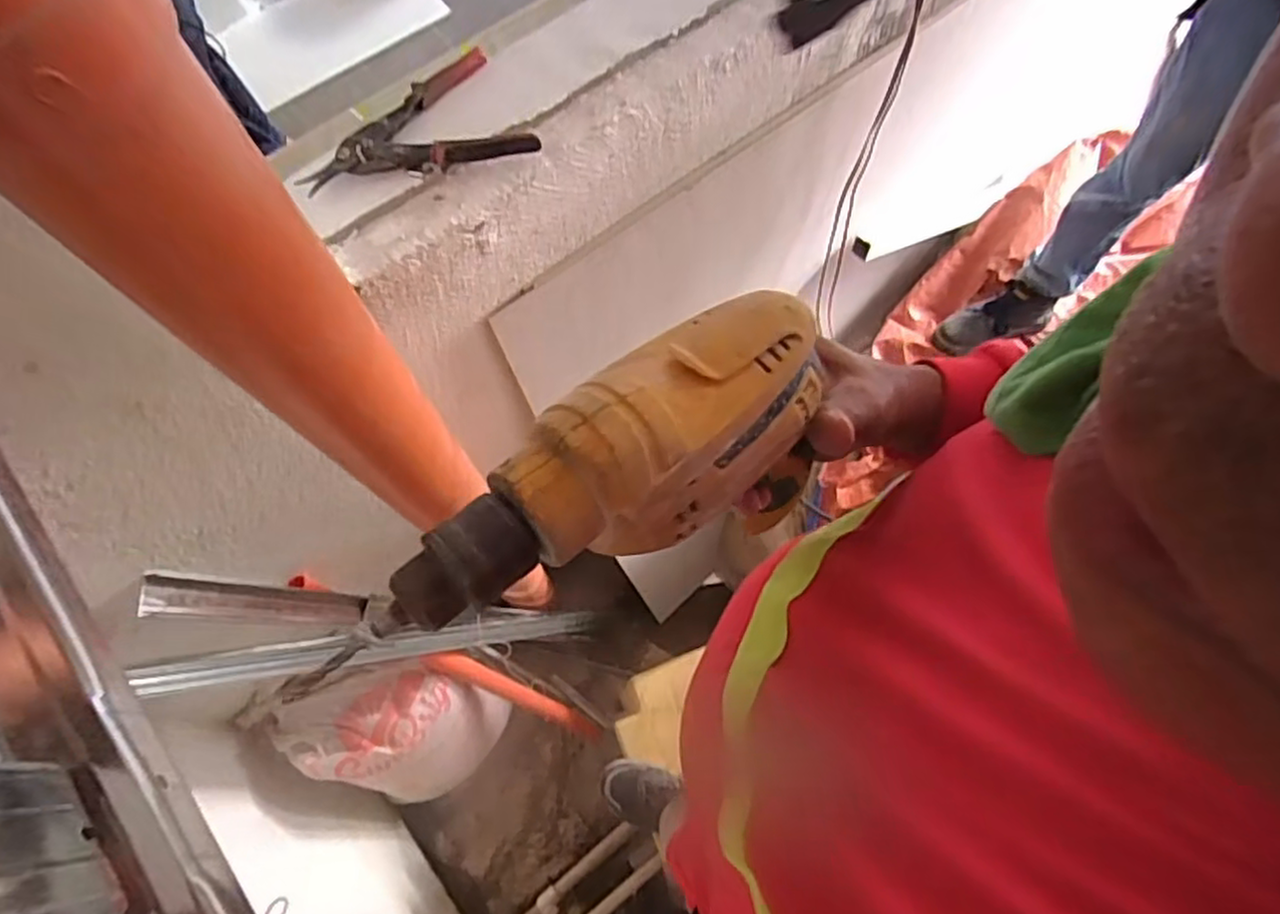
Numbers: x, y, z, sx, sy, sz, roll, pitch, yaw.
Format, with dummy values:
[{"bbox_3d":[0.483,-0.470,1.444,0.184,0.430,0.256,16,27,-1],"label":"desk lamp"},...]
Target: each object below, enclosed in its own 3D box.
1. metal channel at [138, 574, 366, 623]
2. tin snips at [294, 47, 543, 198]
[{"bbox_3d":[-0.500,0.193,0.928,0.047,0.306,0.045,-18,66,30],"label":"metal channel"},{"bbox_3d":[-0.230,-0.338,0.706,0.223,0.023,0.127,-17,70,-5],"label":"tin snips"}]

